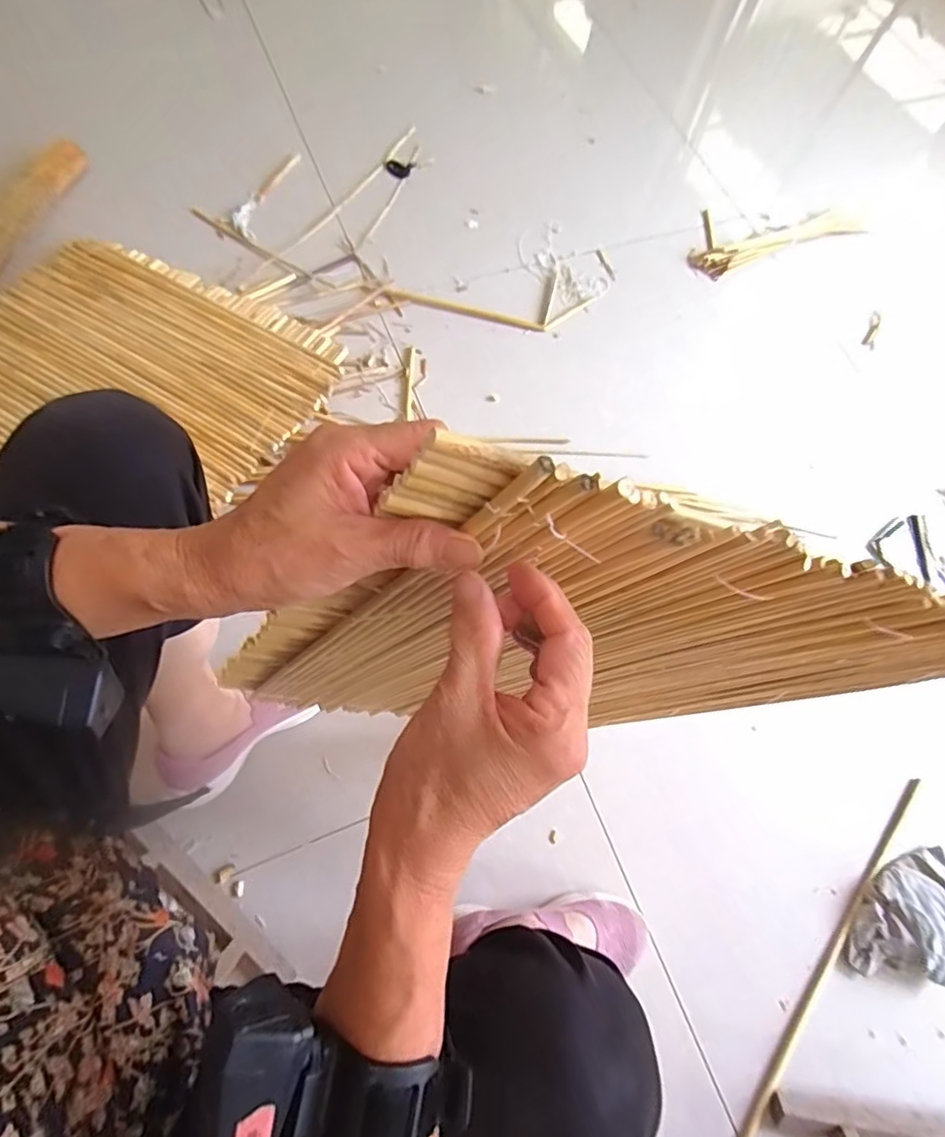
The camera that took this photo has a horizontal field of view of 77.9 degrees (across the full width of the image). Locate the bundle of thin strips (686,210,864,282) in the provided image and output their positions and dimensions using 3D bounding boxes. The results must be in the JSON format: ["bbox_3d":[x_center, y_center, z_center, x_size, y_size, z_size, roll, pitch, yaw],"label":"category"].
[{"bbox_3d":[0.605,-0.635,1.139,0.404,0.022,0.065,-18,73,-13],"label":"bundle of thin strips"}]

